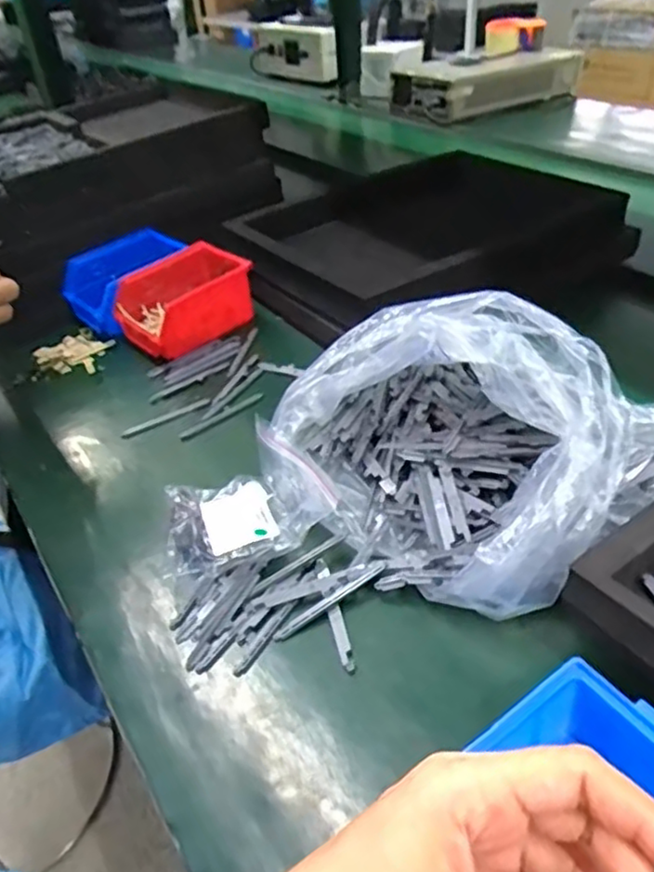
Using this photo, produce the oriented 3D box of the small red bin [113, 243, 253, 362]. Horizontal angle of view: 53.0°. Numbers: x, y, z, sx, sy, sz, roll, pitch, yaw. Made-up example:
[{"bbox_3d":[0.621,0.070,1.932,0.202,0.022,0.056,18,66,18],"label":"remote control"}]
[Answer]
[{"bbox_3d":[-0.169,-0.155,0.780,0.135,0.084,0.104,-33,46,-29],"label":"small red bin"}]

